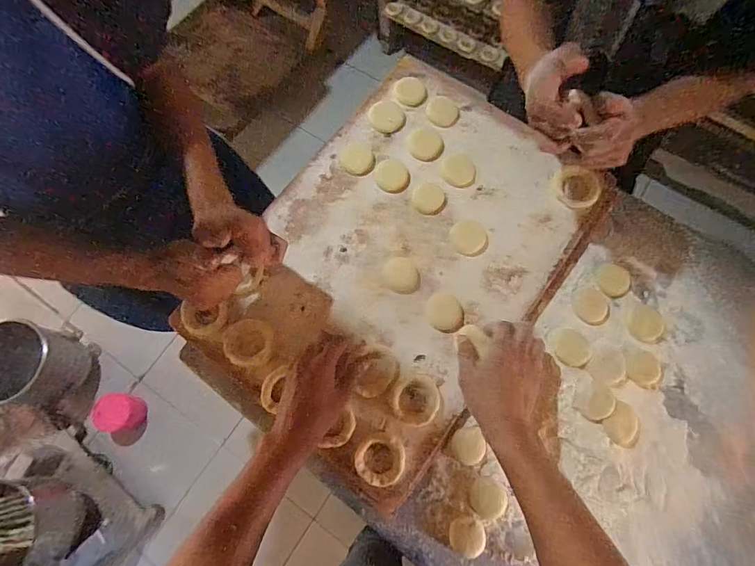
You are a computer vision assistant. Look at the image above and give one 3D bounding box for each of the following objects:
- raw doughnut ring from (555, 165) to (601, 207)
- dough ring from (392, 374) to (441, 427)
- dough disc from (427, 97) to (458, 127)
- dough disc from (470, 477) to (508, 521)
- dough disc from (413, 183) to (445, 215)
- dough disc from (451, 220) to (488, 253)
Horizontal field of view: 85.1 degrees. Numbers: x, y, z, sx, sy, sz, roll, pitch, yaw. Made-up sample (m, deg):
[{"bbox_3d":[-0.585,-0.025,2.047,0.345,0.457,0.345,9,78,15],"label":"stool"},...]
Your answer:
[{"bbox_3d":[0.309,-0.148,0.633,0.067,0.017,0.062,39,79,10],"label":"raw doughnut ring"},{"bbox_3d":[0.053,0.159,0.560,0.063,0.013,0.066,0,75,1],"label":"dough ring"},{"bbox_3d":[0.110,-0.290,0.694,0.051,0.004,0.056,0,75,1],"label":"dough disc"},{"bbox_3d":[0.147,0.284,0.542,0.046,0.006,0.047,0,75,1],"label":"dough disc"},{"bbox_3d":[0.081,-0.134,0.650,0.048,0.004,0.051,0,75,1],"label":"dough disc"},{"bbox_3d":[0.139,-0.071,0.629,0.053,0.004,0.053,0,75,1],"label":"dough disc"}]

